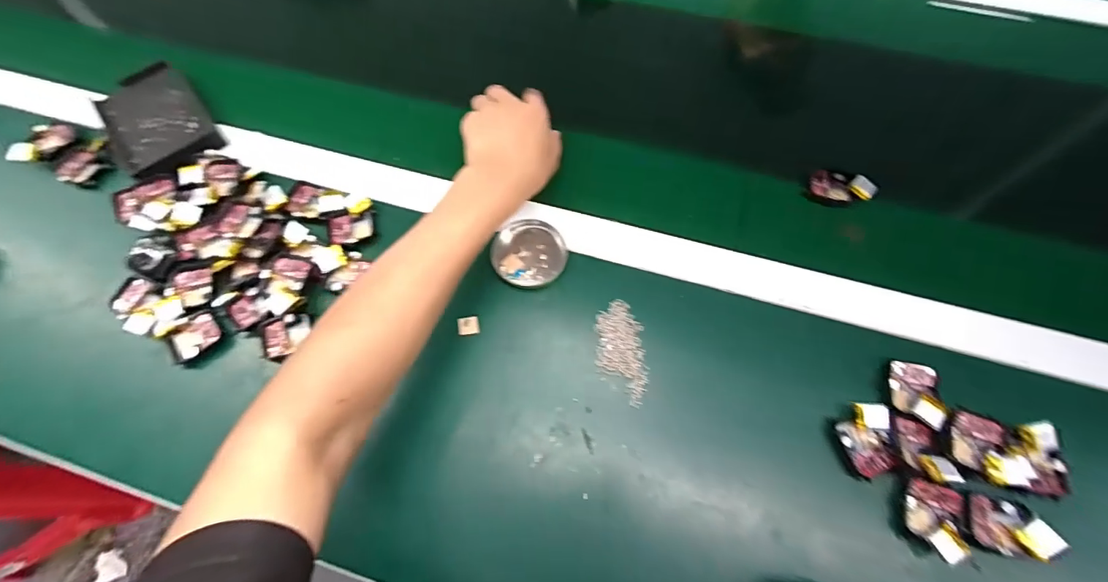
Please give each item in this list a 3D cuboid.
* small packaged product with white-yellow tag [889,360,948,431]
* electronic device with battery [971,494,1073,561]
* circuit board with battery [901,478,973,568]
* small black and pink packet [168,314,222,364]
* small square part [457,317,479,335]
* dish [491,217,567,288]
[{"bbox_3d":[0.288,0.081,0.381,0.035,0.014,0.049,15,69,7],"label":"small packaged product with white-yellow tag"},{"bbox_3d":[0.330,0.170,0.344,0.054,0.016,0.036,10,68,5],"label":"electronic device with battery"},{"bbox_3d":[0.280,0.166,0.346,0.044,0.010,0.049,15,69,7],"label":"circuit board with battery"},{"bbox_3d":[-0.309,0.041,0.412,0.041,0.008,0.030,-38,72,-13],"label":"small black and pink packet"},{"bbox_3d":[-0.074,0.030,0.417,0.018,0.004,0.016,-7,68,-2],"label":"small square part"},{"bbox_3d":[-0.021,-0.036,0.437,0.065,0.010,0.066,0,68,1],"label":"dish"}]

